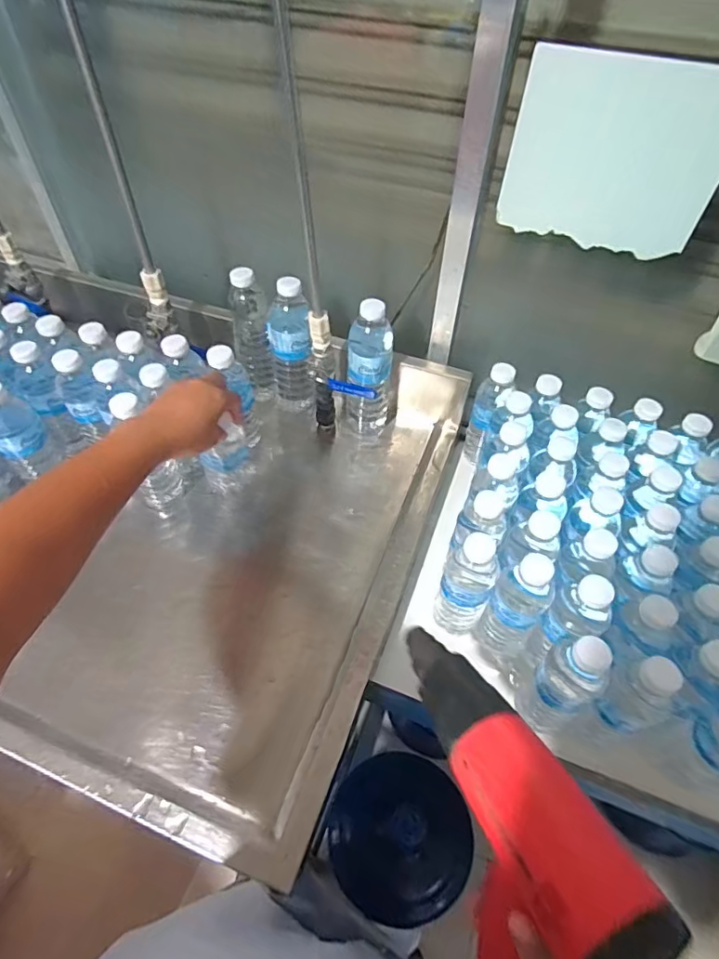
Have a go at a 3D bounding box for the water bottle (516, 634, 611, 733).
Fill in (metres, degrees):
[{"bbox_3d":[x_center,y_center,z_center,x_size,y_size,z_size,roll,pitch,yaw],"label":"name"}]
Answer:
[{"bbox_3d":[0.203,0.200,0.509,0.048,0.160,0.054,-37,61,-28],"label":"water bottle"}]

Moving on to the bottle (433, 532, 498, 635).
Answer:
[{"bbox_3d":[0.118,0.124,0.582,0.057,0.162,0.059,1,51,-1],"label":"bottle"}]

